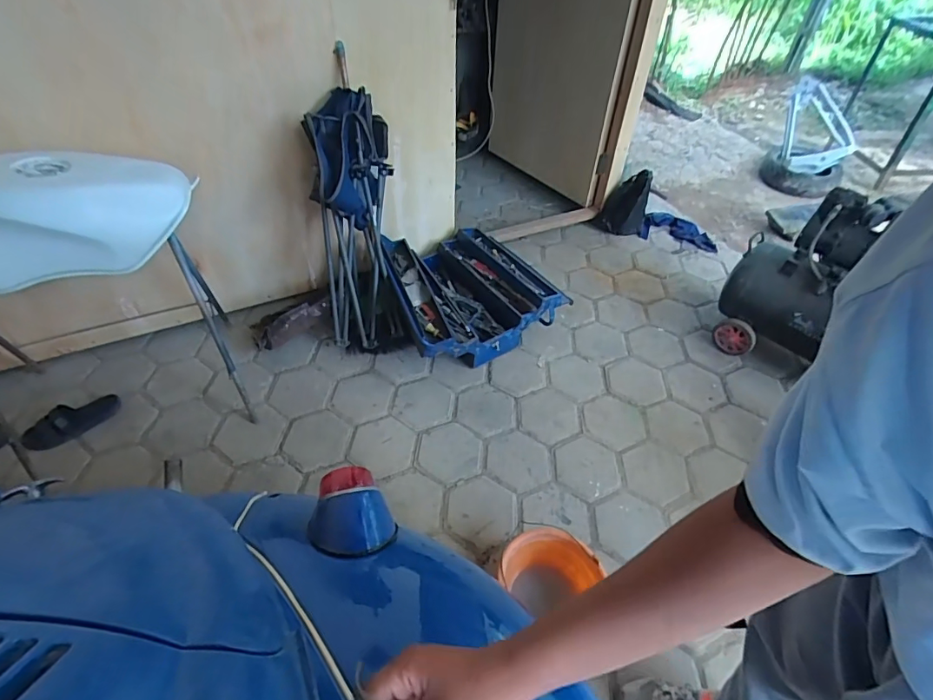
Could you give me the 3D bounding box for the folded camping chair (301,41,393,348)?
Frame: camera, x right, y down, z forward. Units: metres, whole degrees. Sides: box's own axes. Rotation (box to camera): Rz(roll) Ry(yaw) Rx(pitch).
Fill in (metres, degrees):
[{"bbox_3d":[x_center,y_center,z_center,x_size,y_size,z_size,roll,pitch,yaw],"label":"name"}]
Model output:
[{"bbox_3d":[-0.364,-0.441,1.527,0.229,0.874,0.204,6,24,2],"label":"folded camping chair"}]

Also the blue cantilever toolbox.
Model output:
[{"bbox_3d":[0.005,-0.222,1.747,0.603,0.198,0.533,-22,51,-22],"label":"blue cantilever toolbox"}]

